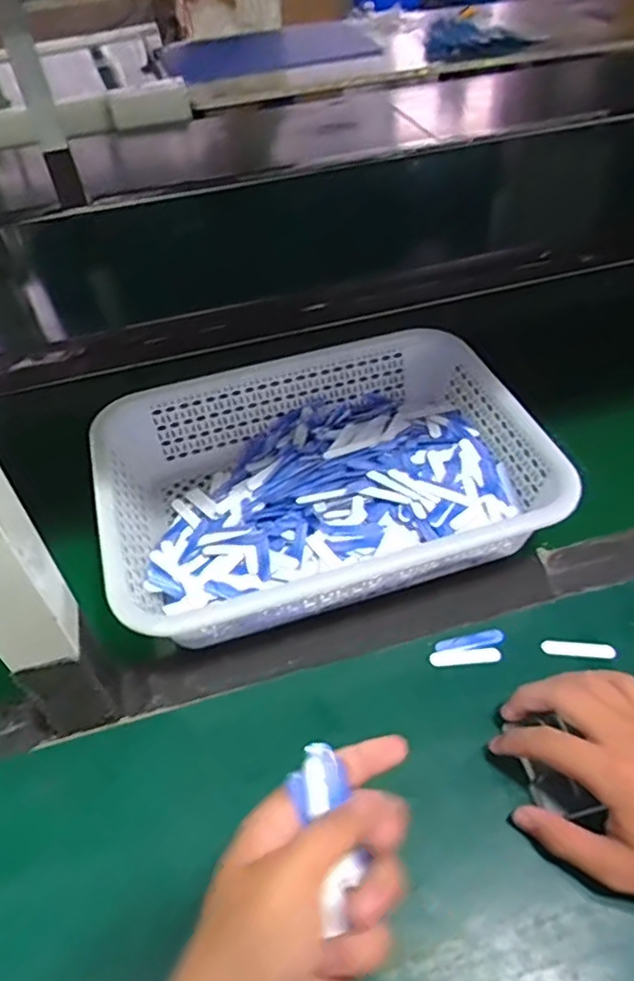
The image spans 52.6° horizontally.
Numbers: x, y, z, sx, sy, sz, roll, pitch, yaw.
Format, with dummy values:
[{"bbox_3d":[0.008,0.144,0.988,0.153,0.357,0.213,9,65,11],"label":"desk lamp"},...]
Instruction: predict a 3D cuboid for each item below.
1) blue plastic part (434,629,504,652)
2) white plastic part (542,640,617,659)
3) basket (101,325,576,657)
[{"bbox_3d":[0.117,0.115,0.491,0.054,0.004,0.013,-8,46,-4],"label":"blue plastic part"},{"bbox_3d":[0.197,0.119,0.480,0.054,0.004,0.009,3,46,6],"label":"white plastic part"},{"bbox_3d":[0.002,-0.010,0.559,0.354,0.082,0.249,-14,47,-10],"label":"basket"}]

